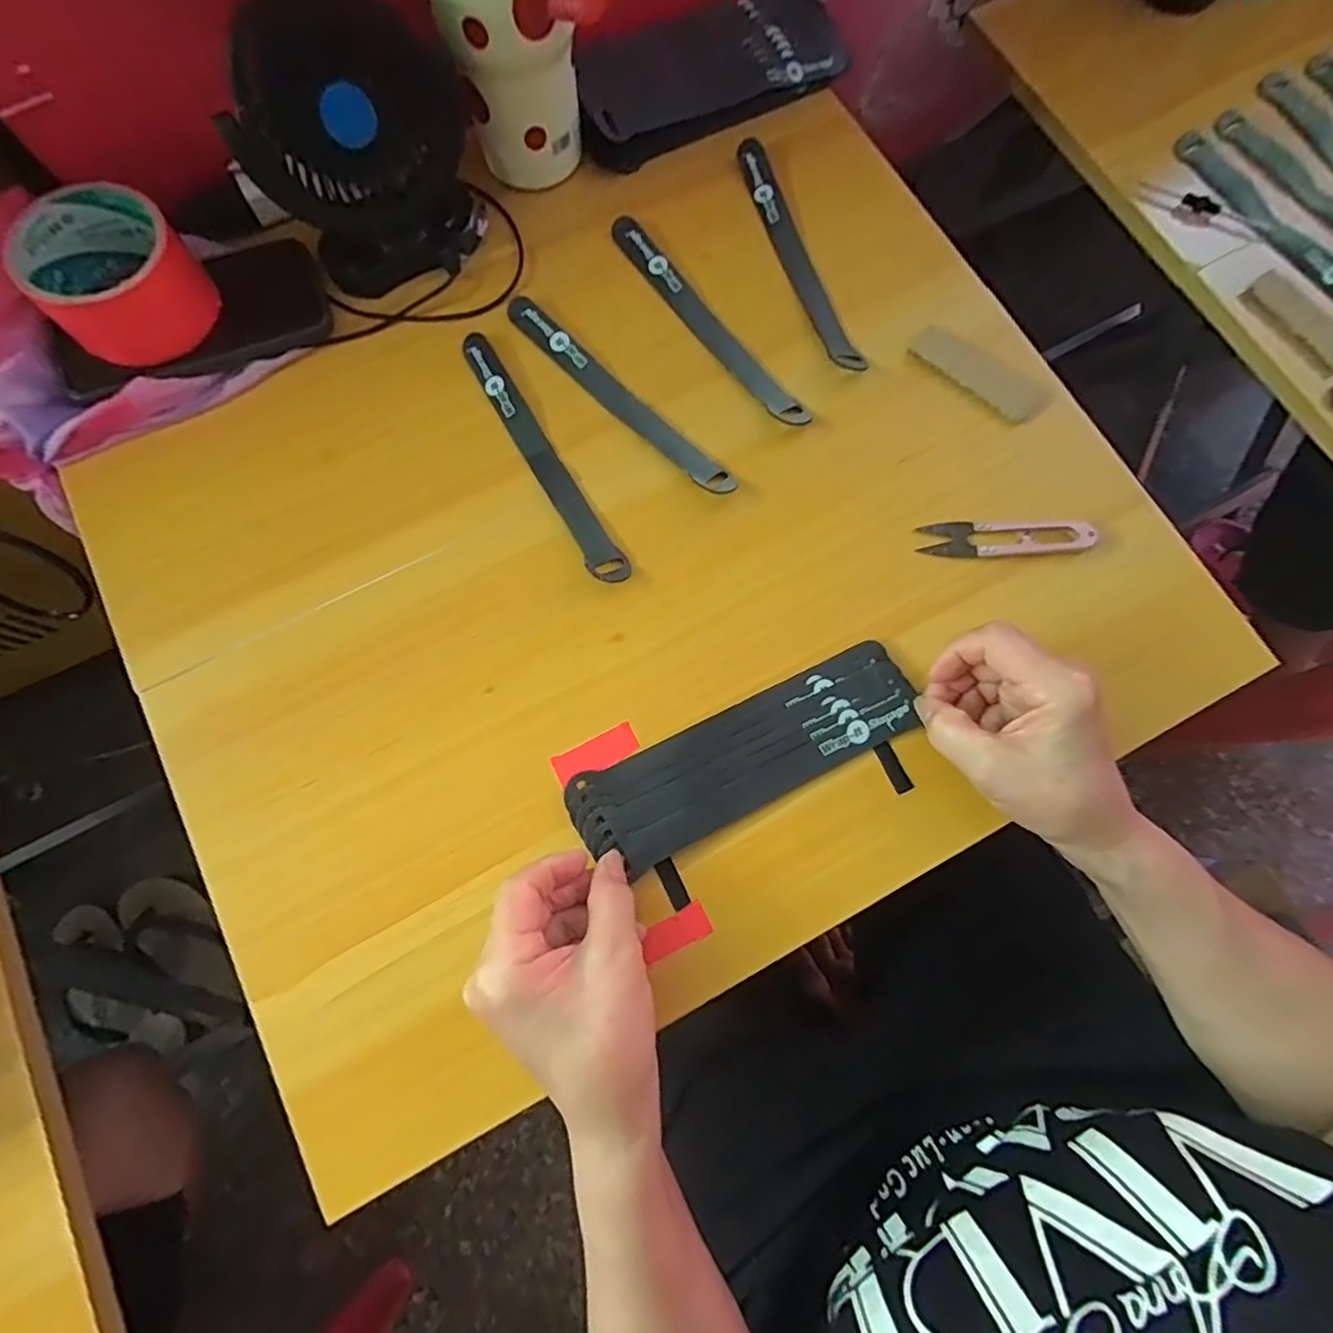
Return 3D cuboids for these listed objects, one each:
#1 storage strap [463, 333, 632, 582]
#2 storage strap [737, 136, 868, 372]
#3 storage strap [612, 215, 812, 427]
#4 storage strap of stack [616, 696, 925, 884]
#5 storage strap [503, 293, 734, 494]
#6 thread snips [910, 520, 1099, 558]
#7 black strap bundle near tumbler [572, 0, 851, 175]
[{"bbox_3d":[-0.079,-0.132,0.394,0.021,0.010,0.193,-31,79,-6],"label":"storage strap"},{"bbox_3d":[0.089,-0.275,0.425,0.021,0.008,0.189,-18,78,-4],"label":"storage strap"},{"bbox_3d":[0.025,-0.225,0.414,0.019,0.009,0.192,-36,80,-7],"label":"storage strap"},{"bbox_3d":[0.058,0.065,0.354,0.176,0.012,0.020,-27,79,-3],"label":"storage strap of stack"},{"bbox_3d":[-0.031,-0.172,0.402,0.192,0.008,0.020,44,81,9],"label":"storage strap"},{"bbox_3d":[0.203,-0.077,0.381,0.097,0.014,0.023,1,78,0],"label":"thread snips"},{"bbox_3d":[0.025,-0.424,0.443,0.194,0.035,0.085,-29,79,-6],"label":"black strap bundle near tumbler"}]

